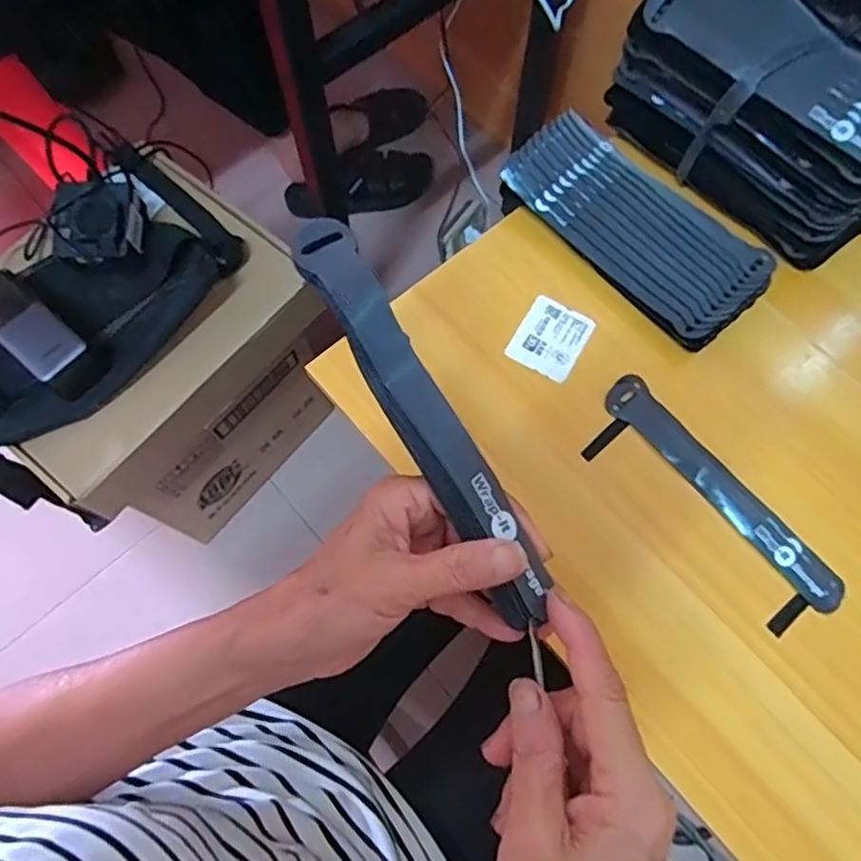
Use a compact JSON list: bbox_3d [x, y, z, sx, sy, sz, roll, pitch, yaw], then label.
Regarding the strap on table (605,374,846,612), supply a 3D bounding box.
[{"bbox_3d":[0.198,0.040,0.439,0.031,0.008,0.196,-37,76,-11],"label":"strap on table"}]

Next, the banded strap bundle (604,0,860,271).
[{"bbox_3d":[0.242,-0.231,0.460,0.097,0.093,0.212,-41,77,-12],"label":"banded strap bundle"}]

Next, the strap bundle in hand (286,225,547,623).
[{"bbox_3d":[-0.003,-0.006,0.268,0.027,0.016,0.187,-30,88,-10],"label":"strap bundle in hand"}]

